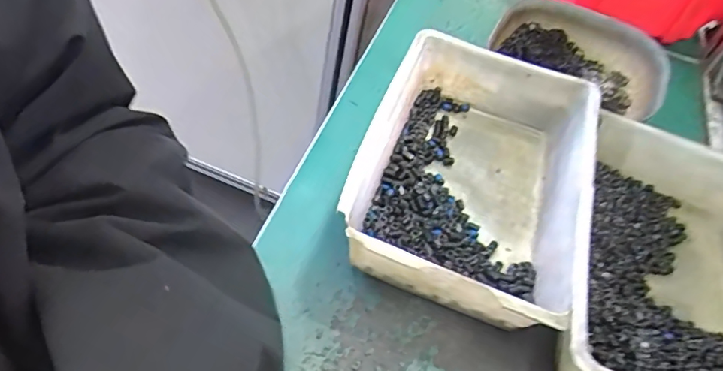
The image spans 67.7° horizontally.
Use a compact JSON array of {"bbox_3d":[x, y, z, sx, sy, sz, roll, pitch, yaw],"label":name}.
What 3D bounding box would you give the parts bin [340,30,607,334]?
[{"bbox_3d":[0.074,-0.007,0.362,0.136,0.054,0.199,21,52,7],"label":"parts bin"}]

